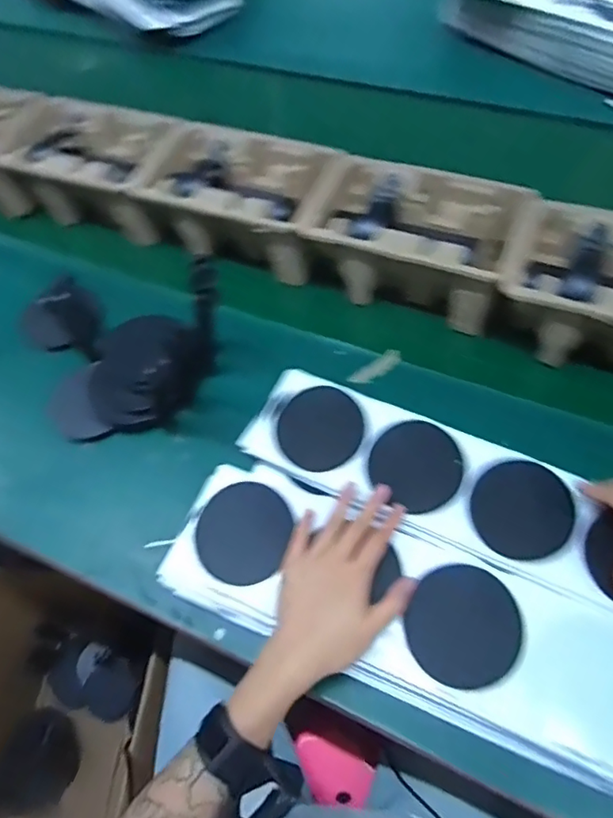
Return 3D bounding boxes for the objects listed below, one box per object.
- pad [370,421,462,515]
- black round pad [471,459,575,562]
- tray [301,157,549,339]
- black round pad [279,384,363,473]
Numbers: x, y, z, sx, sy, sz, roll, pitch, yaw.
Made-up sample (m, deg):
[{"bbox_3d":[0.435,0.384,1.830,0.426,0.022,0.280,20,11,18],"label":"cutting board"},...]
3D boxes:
[{"bbox_3d":[0.106,0.052,0.531,0.083,0.004,0.085,-2,61,3],"label":"pad"},{"bbox_3d":[0.192,0.089,0.497,0.083,0.004,0.087,-2,66,6],"label":"black round pad"},{"bbox_3d":[0.126,-0.194,0.642,0.230,0.099,0.145,21,65,15],"label":"tray"},{"bbox_3d":[0.014,0.019,0.557,0.083,0.004,0.085,-3,66,8],"label":"black round pad"}]

